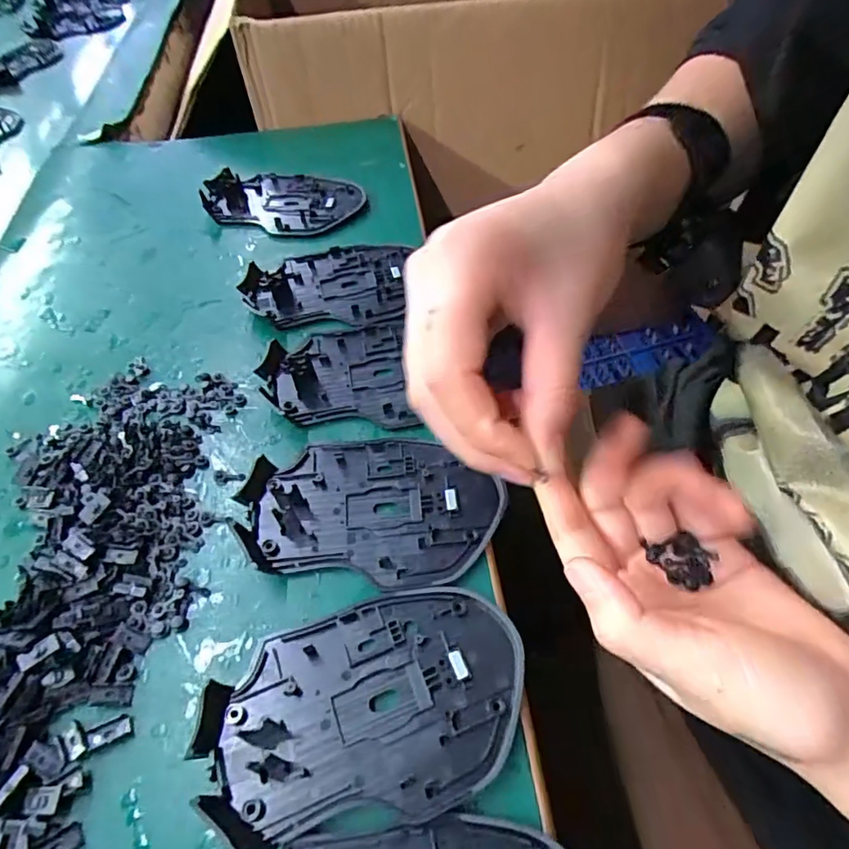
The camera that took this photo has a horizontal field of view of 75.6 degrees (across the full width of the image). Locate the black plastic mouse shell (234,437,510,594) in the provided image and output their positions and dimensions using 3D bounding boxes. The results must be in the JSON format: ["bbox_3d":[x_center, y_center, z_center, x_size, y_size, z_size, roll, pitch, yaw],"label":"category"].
[{"bbox_3d":[-0.024,0.035,0.247,0.114,0.010,0.070,4,54,6],"label":"black plastic mouse shell"}]

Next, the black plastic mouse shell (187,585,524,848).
[{"bbox_3d":[-0.020,0.100,0.198,0.113,0.009,0.072,-10,53,-4],"label":"black plastic mouse shell"}]

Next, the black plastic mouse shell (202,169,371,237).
[{"bbox_3d":[-0.104,-0.168,0.400,0.115,0.014,0.069,6,54,8],"label":"black plastic mouse shell"}]

